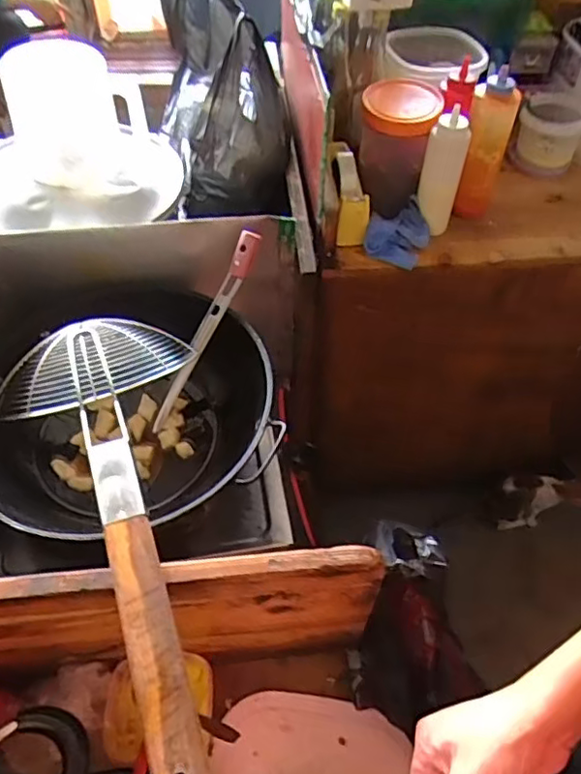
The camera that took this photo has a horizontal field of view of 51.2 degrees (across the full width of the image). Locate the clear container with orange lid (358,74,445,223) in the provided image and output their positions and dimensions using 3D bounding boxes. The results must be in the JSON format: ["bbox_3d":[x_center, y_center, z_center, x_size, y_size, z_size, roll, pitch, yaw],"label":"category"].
[{"bbox_3d":[0.168,-0.389,0.989,0.119,0.171,0.120,5,53,2],"label":"clear container with orange lid"}]

